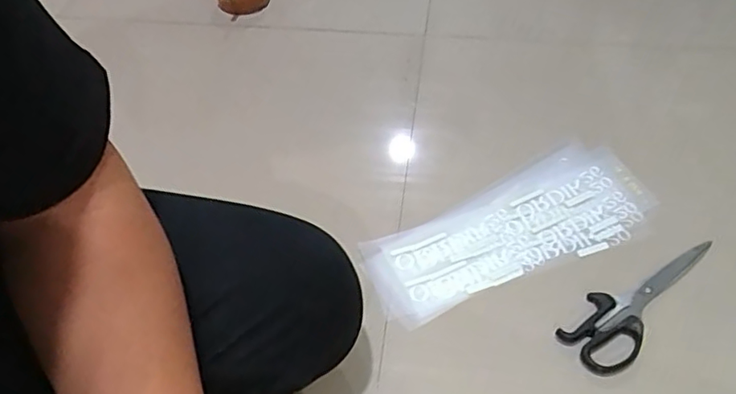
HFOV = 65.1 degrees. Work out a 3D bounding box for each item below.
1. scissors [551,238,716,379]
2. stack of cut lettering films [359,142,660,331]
[{"bbox_3d":[0.259,0.093,0.555,0.186,0.006,0.061,-38,56,-25],"label":"scissors"},{"bbox_3d":[0.150,0.030,0.626,0.318,0.015,0.137,-19,50,-12],"label":"stack of cut lettering films"}]

